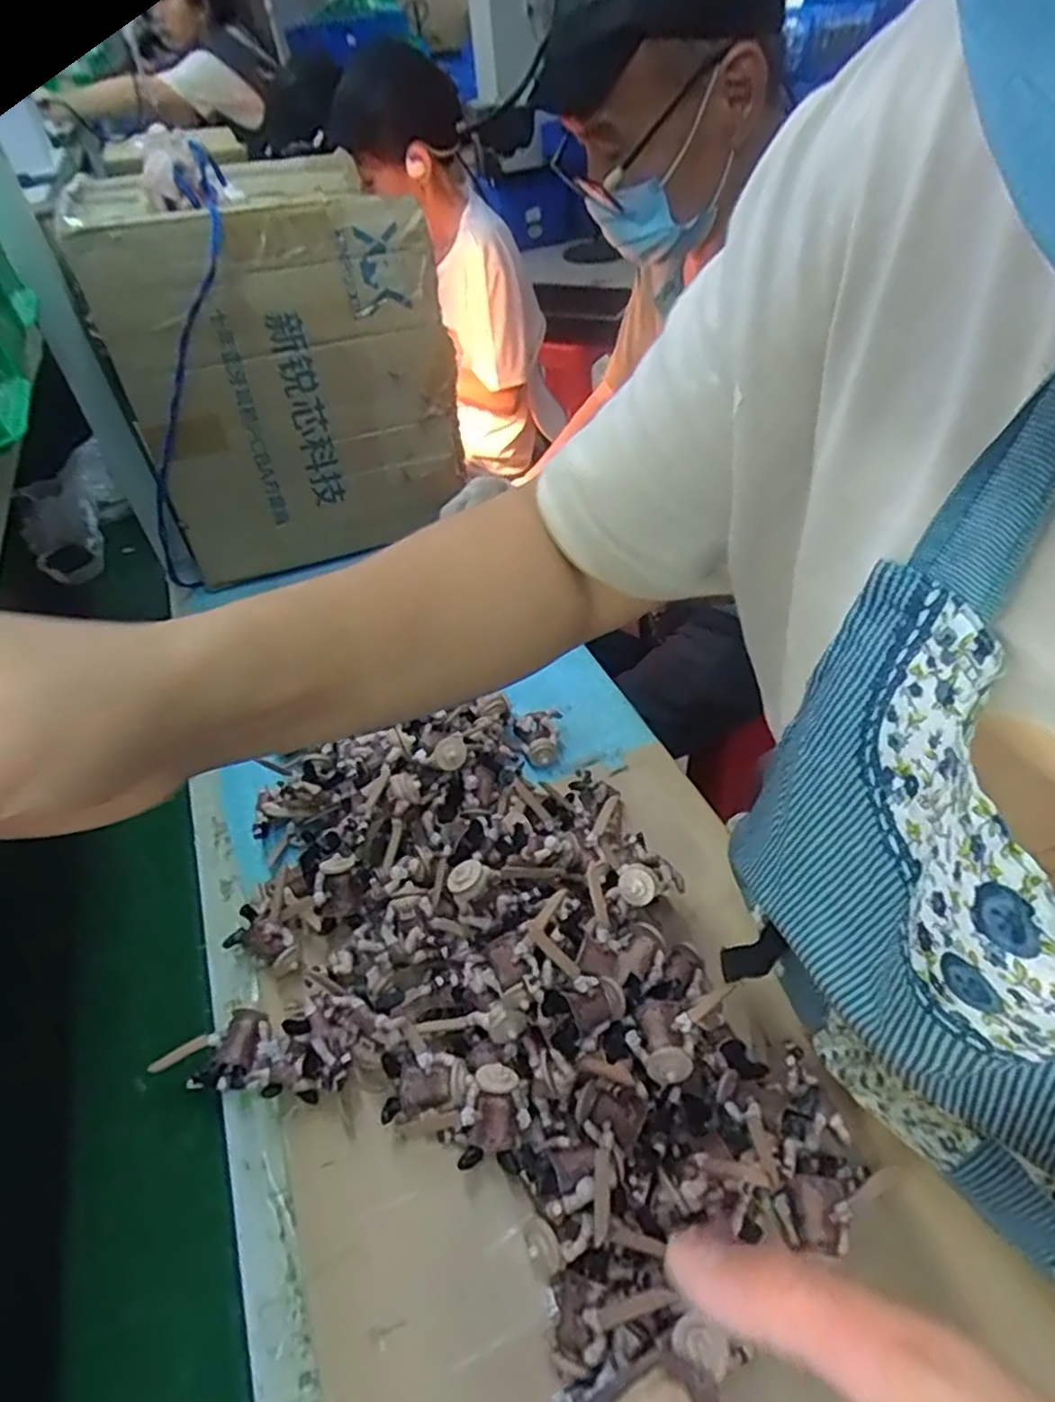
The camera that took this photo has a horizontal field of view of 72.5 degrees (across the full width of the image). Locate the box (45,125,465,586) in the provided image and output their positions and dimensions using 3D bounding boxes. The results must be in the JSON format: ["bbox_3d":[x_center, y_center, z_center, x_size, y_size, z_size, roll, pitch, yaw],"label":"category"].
[{"bbox_3d":[-0.307,-0.422,0.914,0.397,0.407,0.312,-30,49,-22],"label":"box"}]

